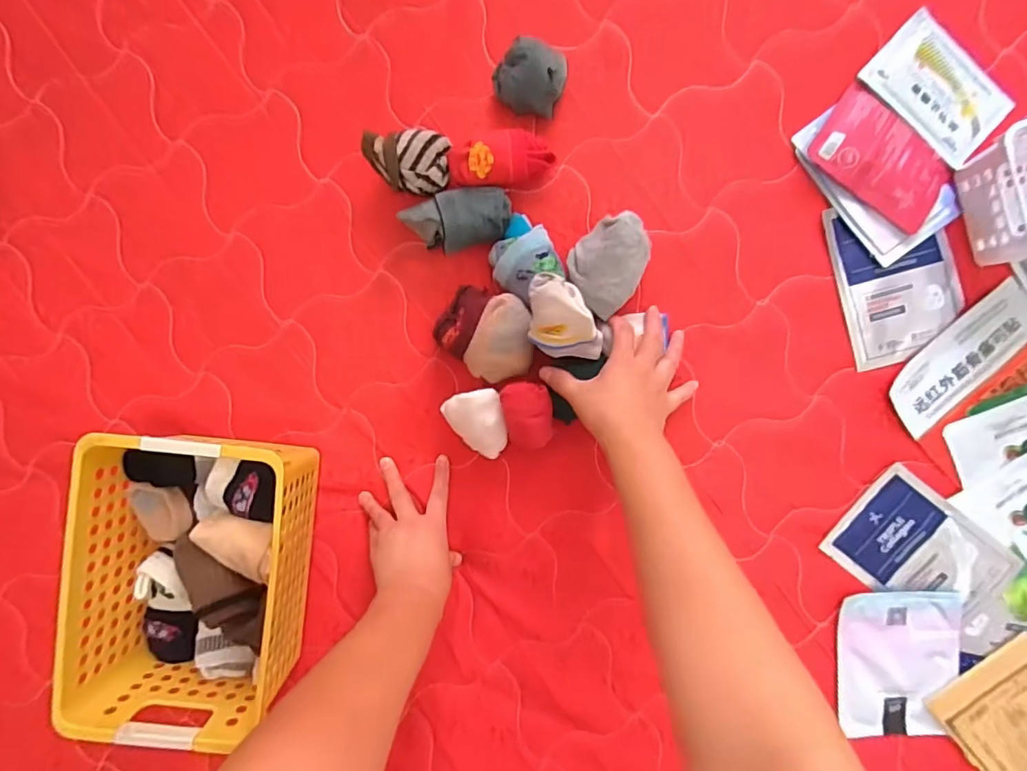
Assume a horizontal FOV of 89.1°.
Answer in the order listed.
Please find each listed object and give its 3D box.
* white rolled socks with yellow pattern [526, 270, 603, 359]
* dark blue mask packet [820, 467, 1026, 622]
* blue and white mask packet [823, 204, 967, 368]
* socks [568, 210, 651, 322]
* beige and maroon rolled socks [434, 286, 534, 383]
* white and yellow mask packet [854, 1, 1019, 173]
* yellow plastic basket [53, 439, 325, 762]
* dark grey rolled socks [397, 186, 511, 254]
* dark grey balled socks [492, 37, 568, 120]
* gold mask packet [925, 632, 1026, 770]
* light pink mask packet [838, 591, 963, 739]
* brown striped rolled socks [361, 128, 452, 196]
[{"bbox_3d":[0.051,-0.062,0.484,0.071,0.045,0.070,3,92,2],"label":"white rolled socks with yellow pattern"},{"bbox_3d":[0.422,0.174,0.546,0.154,0.013,0.116,39,97,5],"label":"dark blue mask packet"},{"bbox_3d":[0.393,-0.107,0.532,0.118,0.005,0.161,-15,91,2],"label":"blue and white mask packet"},{"bbox_3d":[0.096,-0.122,0.515,0.073,0.055,0.081,41,92,0],"label":"socks"},{"bbox_3d":[-0.025,-0.052,0.530,0.102,0.048,0.086,41,92,0],"label":"beige and maroon rolled socks"},{"bbox_3d":[0.428,-0.299,0.524,0.138,0.009,0.093,43,92,0],"label":"white and yellow mask packet"},{"bbox_3d":[-0.301,0.181,0.512,0.174,0.125,0.265,7,92,1],"label":"yellow plastic basket"},{"bbox_3d":[-0.056,-0.163,0.522,0.108,0.044,0.056,-17,91,2],"label":"dark grey rolled socks"},{"bbox_3d":[0.015,-0.304,0.521,0.072,0.049,0.061,9,92,1],"label":"dark grey balled socks"},{"bbox_3d":[0.529,0.352,0.543,0.127,0.007,0.152,-40,90,2],"label":"gold mask packet"},{"bbox_3d":[0.403,0.294,0.546,0.118,0.013,0.154,-2,92,2],"label":"light pink mask packet"},{"bbox_3d":[-0.104,-0.217,0.519,0.081,0.052,0.056,7,92,1],"label":"brown striped rolled socks"}]

